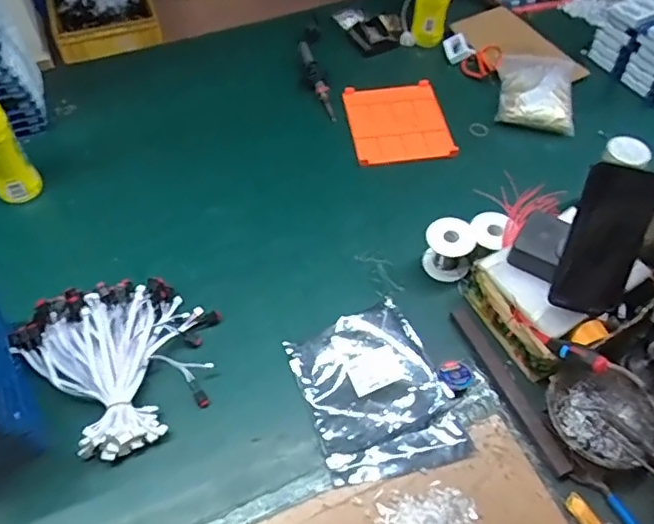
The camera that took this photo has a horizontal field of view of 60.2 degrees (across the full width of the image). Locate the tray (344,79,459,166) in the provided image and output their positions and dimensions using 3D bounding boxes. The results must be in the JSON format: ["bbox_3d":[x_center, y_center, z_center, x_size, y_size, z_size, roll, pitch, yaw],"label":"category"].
[{"bbox_3d":[0.126,-0.249,1.007,0.165,0.025,0.195,-3,51,-8],"label":"tray"}]

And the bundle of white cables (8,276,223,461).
[{"bbox_3d":[-0.253,0.108,0.725,0.219,0.032,0.234,-34,62,-28],"label":"bundle of white cables"}]

